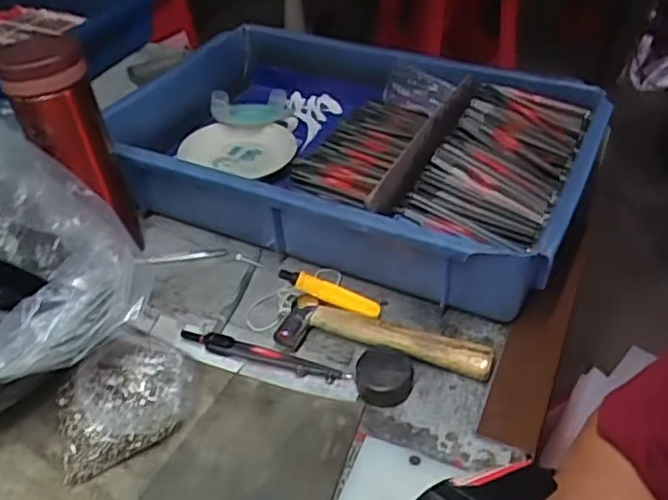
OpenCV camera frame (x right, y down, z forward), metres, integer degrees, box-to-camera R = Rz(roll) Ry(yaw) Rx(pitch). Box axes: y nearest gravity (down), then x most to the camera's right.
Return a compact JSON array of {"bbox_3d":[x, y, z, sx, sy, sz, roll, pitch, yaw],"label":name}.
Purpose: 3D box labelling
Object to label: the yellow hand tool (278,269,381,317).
[{"bbox_3d":[-0.003,0.032,0.513,0.082,0.017,0.012,22,43,-1],"label":"yellow hand tool"}]

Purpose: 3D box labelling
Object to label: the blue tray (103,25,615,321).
[{"bbox_3d":[0.004,-0.109,0.649,0.464,0.088,0.307,18,44,21],"label":"blue tray"}]

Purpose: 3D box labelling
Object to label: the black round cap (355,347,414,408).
[{"bbox_3d":[0.035,0.088,0.460,0.038,0.020,0.037,-1,41,0],"label":"black round cap"}]

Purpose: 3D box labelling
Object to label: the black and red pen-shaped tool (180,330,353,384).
[{"bbox_3d":[-0.054,0.077,0.488,0.133,0.007,0.017,12,42,15],"label":"black and red pen-shaped tool"}]

